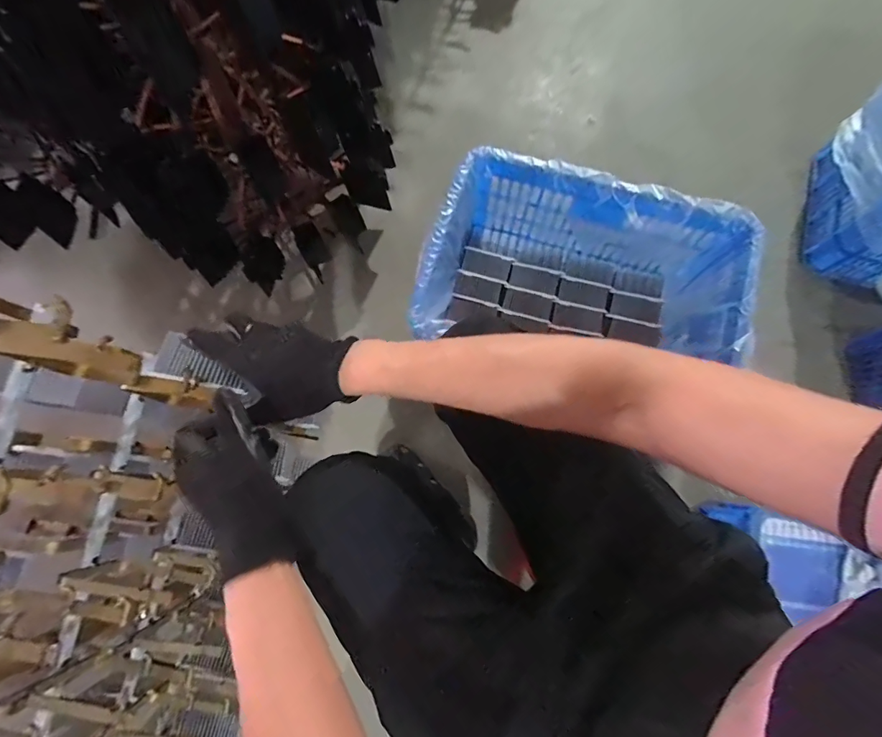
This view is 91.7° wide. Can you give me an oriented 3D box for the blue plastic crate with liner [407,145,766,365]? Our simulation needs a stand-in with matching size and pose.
[{"bbox_3d":[0.227,-0.144,0.774,0.507,0.241,0.340,9,77,2],"label":"blue plastic crate with liner"}]

